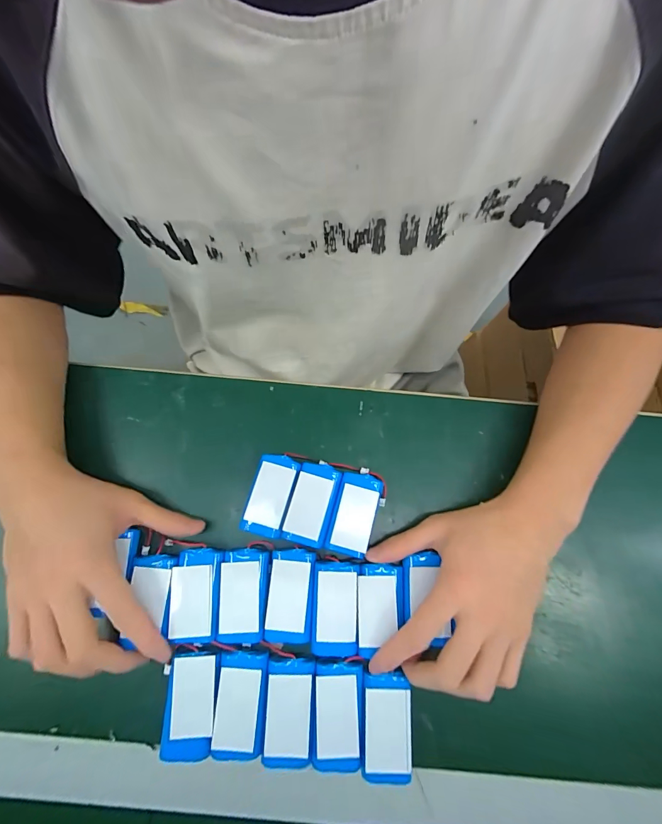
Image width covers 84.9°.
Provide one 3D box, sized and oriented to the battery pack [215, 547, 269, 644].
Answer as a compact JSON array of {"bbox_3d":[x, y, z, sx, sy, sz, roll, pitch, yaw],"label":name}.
[{"bbox_3d":[-0.071,0.147,0.289,0.037,0.006,0.069,1,76,-1],"label":"battery pack"}]

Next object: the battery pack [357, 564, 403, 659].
[{"bbox_3d":[0.039,0.157,0.288,0.036,0.005,0.065,3,75,1],"label":"battery pack"}]

